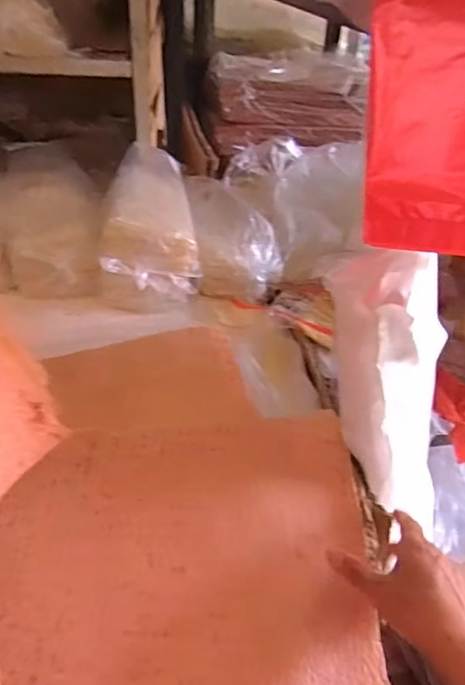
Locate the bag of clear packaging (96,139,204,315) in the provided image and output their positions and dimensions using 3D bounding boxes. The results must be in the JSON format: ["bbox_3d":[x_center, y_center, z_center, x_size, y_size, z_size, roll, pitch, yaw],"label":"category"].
[{"bbox_3d":[-0.130,-0.192,0.866,0.152,0.127,0.313,11,43,-20],"label":"bag of clear packaging"}]

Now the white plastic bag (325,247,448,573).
[{"bbox_3d":[0.158,0.037,0.512,0.071,0.258,0.096,11,33,45],"label":"white plastic bag"}]

